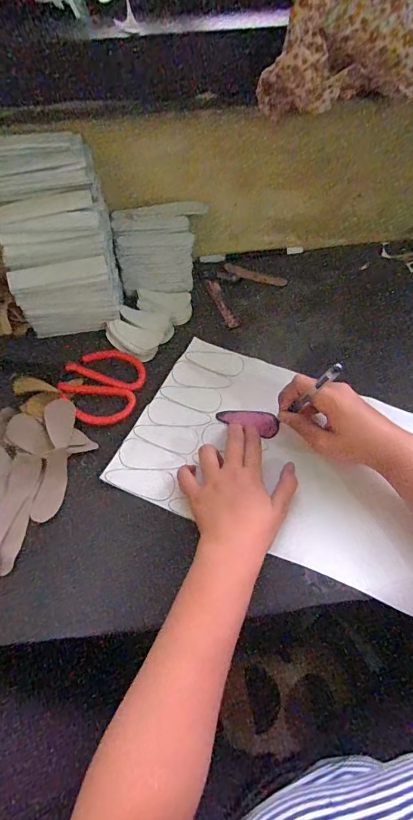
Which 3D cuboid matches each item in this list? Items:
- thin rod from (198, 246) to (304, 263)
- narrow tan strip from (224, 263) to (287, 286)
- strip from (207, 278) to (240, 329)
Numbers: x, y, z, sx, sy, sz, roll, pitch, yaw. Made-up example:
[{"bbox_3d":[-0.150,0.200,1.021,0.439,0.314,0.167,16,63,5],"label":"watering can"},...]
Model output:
[{"bbox_3d":[0.064,-0.227,0.562,0.145,0.013,0.015,-5,65,-3],"label":"thin rod"},{"bbox_3d":[0.068,-0.188,0.547,0.089,0.004,0.015,18,66,7],"label":"narrow tan strip"},{"bbox_3d":[0.021,-0.143,0.524,0.018,0.005,0.084,-20,67,-10],"label":"strip"}]

